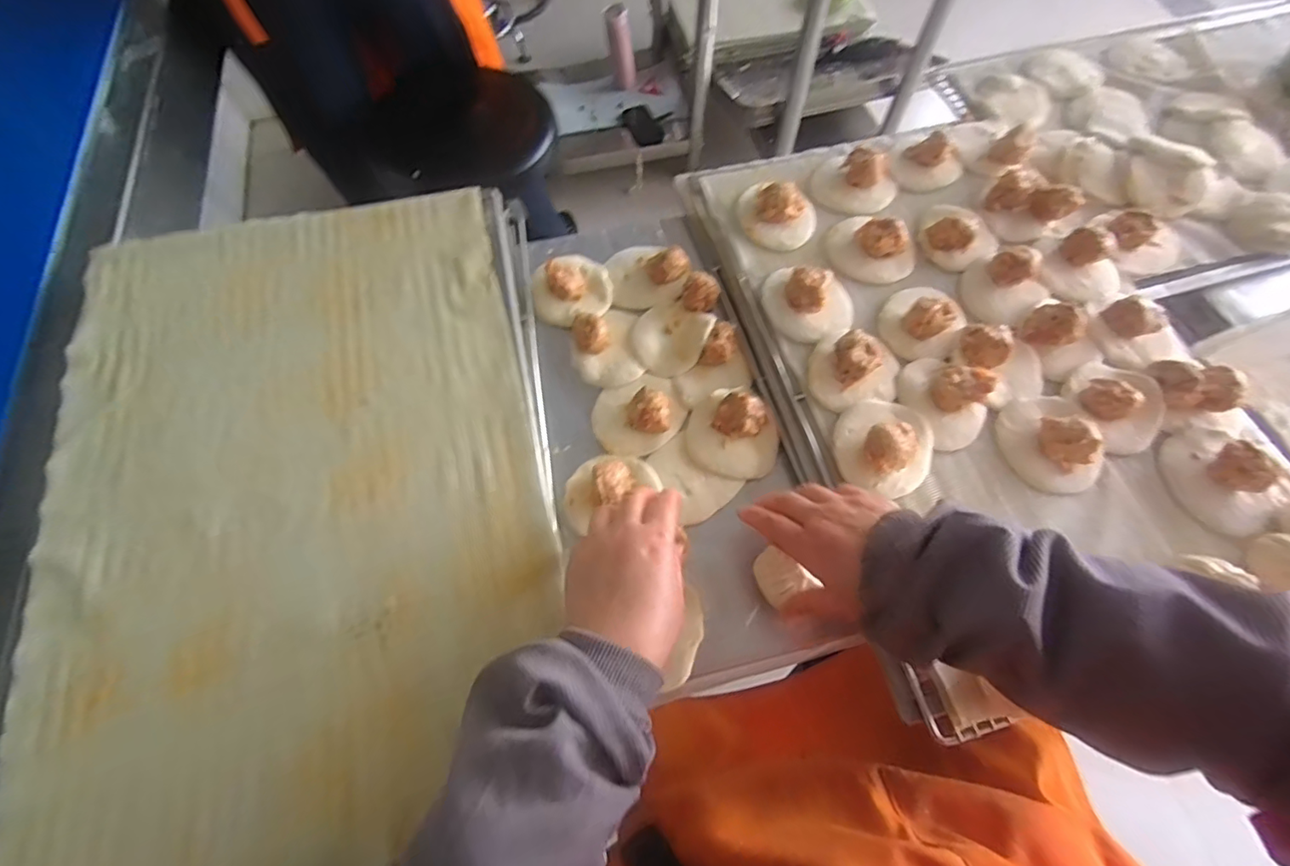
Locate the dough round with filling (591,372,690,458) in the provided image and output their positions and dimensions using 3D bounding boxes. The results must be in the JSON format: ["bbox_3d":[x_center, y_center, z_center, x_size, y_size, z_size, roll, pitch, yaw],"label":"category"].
[{"bbox_3d":[-0.005,-0.021,0.526,0.088,0.032,0.076,-20,67,-10],"label":"dough round with filling"}]

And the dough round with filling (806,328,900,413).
[{"bbox_3d":[0.199,-0.065,0.512,0.087,0.034,0.075,-15,66,-9],"label":"dough round with filling"}]

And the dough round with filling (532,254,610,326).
[{"bbox_3d":[-0.080,-0.159,0.584,0.083,0.033,0.075,-20,67,-10],"label":"dough round with filling"}]

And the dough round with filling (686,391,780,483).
[{"bbox_3d":[0.085,-0.002,0.515,0.087,0.033,0.081,0,65,0],"label":"dough round with filling"}]

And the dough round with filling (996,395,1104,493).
[{"bbox_3d":[0.365,0.005,0.482,0.080,0.037,0.088,0,65,0],"label":"dough round with filling"}]

